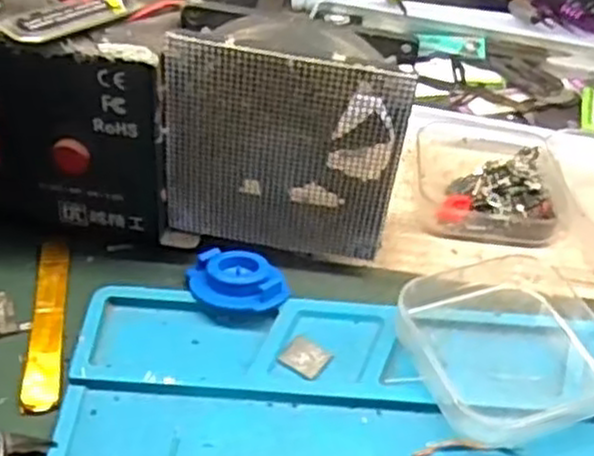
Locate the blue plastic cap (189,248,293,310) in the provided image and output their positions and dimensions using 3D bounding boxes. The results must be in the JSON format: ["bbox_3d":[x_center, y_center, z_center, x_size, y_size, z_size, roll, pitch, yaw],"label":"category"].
[{"bbox_3d":[-0.021,0.019,0.275,0.035,0.011,0.028,24,46,18],"label":"blue plastic cap"}]

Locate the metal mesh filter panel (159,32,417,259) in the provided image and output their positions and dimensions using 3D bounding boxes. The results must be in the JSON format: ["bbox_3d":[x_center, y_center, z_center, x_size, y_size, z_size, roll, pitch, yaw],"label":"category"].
[{"bbox_3d":[-0.006,-0.023,0.266,0.079,0.083,0.010,5,43,0],"label":"metal mesh filter panel"}]

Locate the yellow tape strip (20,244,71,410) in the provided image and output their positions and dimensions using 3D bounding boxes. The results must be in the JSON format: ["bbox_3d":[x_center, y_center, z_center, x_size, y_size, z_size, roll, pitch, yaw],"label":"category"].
[{"bbox_3d":[-0.086,0.031,0.265,0.012,0.004,0.073,-4,44,-10],"label":"yellow tape strip"}]

